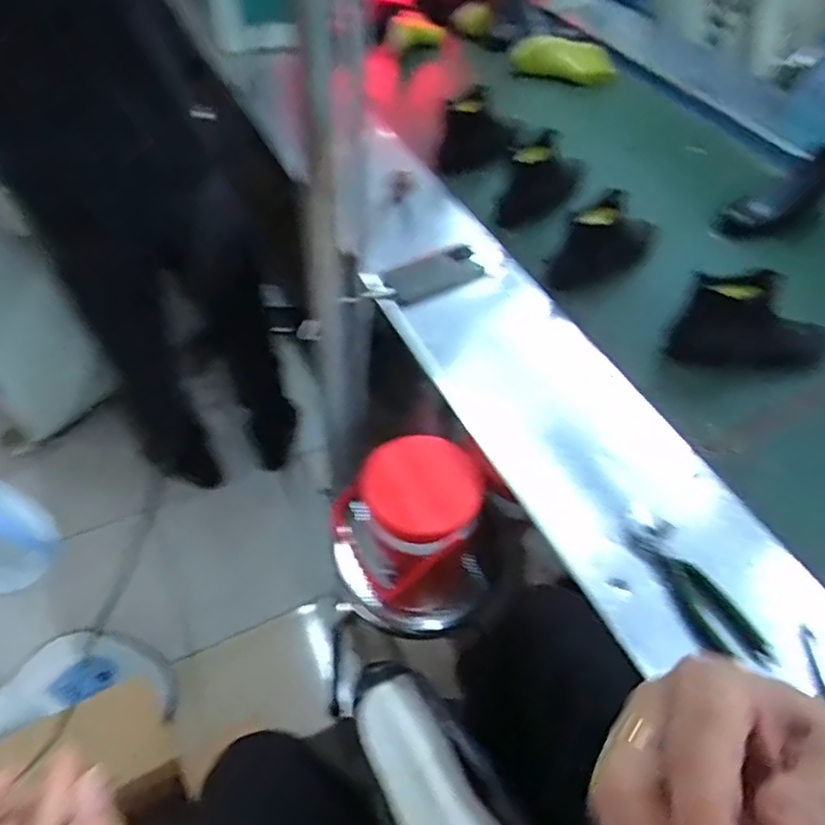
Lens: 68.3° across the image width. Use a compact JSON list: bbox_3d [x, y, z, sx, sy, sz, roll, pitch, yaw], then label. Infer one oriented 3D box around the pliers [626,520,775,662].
[{"bbox_3d":[0.291,0.186,0.628,0.063,0.021,0.167,-21,55,-19],"label":"pliers"}]

